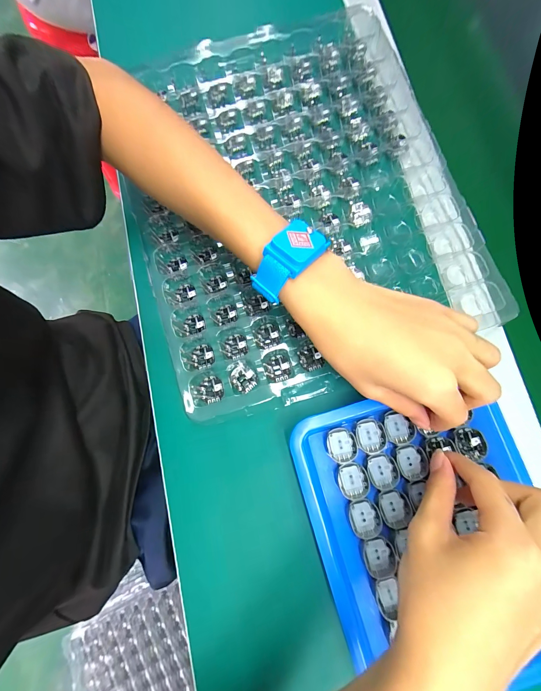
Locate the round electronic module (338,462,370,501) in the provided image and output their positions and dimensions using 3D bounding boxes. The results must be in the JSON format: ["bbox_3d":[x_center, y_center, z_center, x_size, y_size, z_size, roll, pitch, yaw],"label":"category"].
[{"bbox_3d":[0.070,0.114,0.241,0.025,0.004,0.029,-15,79,-4],"label":"round electronic module"}]

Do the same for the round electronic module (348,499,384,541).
[{"bbox_3d":[0.078,0.142,0.234,0.024,0.004,0.028,-16,79,-4],"label":"round electronic module"}]

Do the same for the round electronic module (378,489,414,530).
[{"bbox_3d":[0.103,0.135,0.235,0.025,0.004,0.028,-19,79,-4],"label":"round electronic module"}]

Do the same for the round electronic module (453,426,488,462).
[{"bbox_3d":[0.170,0.083,0.242,0.025,0.004,0.027,0,79,-1],"label":"round electronic module"}]

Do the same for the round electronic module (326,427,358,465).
[{"bbox_3d":[0.062,0.086,0.246,0.024,0.005,0.027,-13,79,-3],"label":"round electronic module"}]

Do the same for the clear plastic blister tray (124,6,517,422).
[{"bbox_3d":[0.020,-0.139,0.279,0.299,0.041,0.370,-13,79,-3],"label":"clear plastic blister tray"}]

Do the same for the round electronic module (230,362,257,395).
[{"bbox_3d":[-0.025,0.030,0.262,0.024,0.008,0.026,0,79,-1],"label":"round electronic module"}]

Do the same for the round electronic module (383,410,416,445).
[{"bbox_3d":[0.111,0.071,0.247,0.024,0.005,0.027,-11,79,-3],"label":"round electronic module"}]

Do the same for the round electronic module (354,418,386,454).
[{"bbox_3d":[0.087,0.078,0.246,0.024,0.005,0.028,-13,79,-3],"label":"round electronic module"}]

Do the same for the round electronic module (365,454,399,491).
[{"bbox_3d":[0.095,0.107,0.240,0.025,0.004,0.028,-15,79,-4],"label":"round electronic module"}]

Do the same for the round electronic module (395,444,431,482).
[{"bbox_3d":[0.120,0.099,0.241,0.024,0.004,0.029,-14,79,-3],"label":"round electronic module"}]

